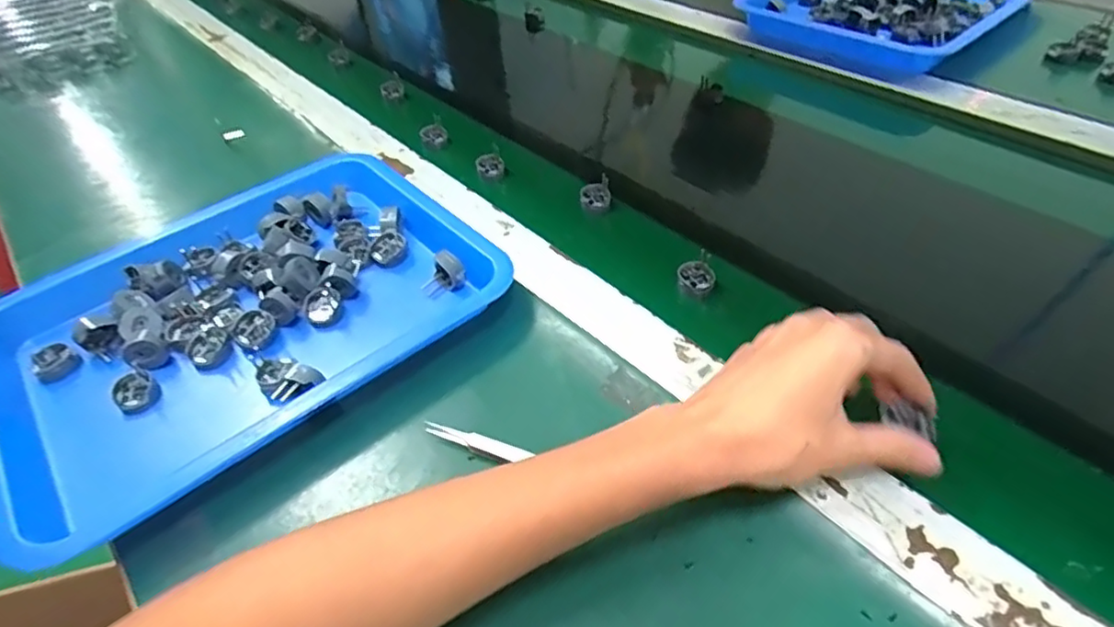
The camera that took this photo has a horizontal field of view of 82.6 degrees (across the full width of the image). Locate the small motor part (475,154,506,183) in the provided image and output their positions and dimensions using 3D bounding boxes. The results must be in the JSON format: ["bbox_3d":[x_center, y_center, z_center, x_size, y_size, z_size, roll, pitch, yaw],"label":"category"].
[{"bbox_3d":[-0.064,-0.141,0.612,0.026,0.024,0.009,-4,45,3],"label":"small motor part"}]

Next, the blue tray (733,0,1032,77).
[{"bbox_3d":[0.383,-0.367,0.764,0.228,0.047,0.264,-37,52,-26],"label":"blue tray"}]

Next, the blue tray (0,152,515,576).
[{"bbox_3d":[-0.227,-0.002,0.462,0.347,0.038,0.266,-34,51,-24],"label":"blue tray"}]

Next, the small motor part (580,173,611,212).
[{"bbox_3d":[0.034,-0.105,0.562,0.026,0.032,0.018,-2,45,5],"label":"small motor part"}]

